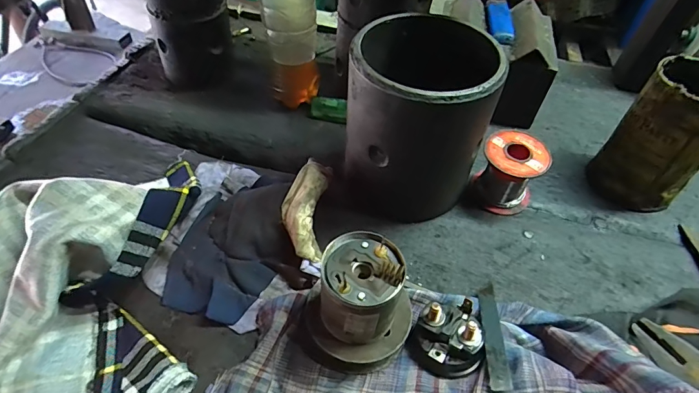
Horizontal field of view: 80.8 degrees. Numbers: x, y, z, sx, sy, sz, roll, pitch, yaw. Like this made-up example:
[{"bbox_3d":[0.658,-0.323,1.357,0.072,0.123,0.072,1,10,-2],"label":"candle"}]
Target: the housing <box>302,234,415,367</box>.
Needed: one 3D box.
[{"bbox_3d":[0.008,0.067,0.266,0.066,0.069,0.065,31,52,22],"label":"housing"}]

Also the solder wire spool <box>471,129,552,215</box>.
[{"bbox_3d":[0.139,-0.019,0.361,0.052,0.057,0.052,25,50,18],"label":"solder wire spool"}]

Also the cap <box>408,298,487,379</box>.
[{"bbox_3d":[0.065,0.091,0.270,0.043,0.032,0.041,2,47,-3],"label":"cap"}]

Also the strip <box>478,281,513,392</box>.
[{"bbox_3d":[0.097,0.091,0.279,0.012,0.005,0.085,11,33,5],"label":"strip"}]

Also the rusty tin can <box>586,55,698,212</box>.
[{"bbox_3d":[0.275,-0.051,0.358,0.081,0.115,0.068,-34,58,-31],"label":"rusty tin can"}]

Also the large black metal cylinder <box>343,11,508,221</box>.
[{"bbox_3d":[0.053,-0.058,0.333,0.105,0.144,0.102,14,47,8],"label":"large black metal cylinder"}]

